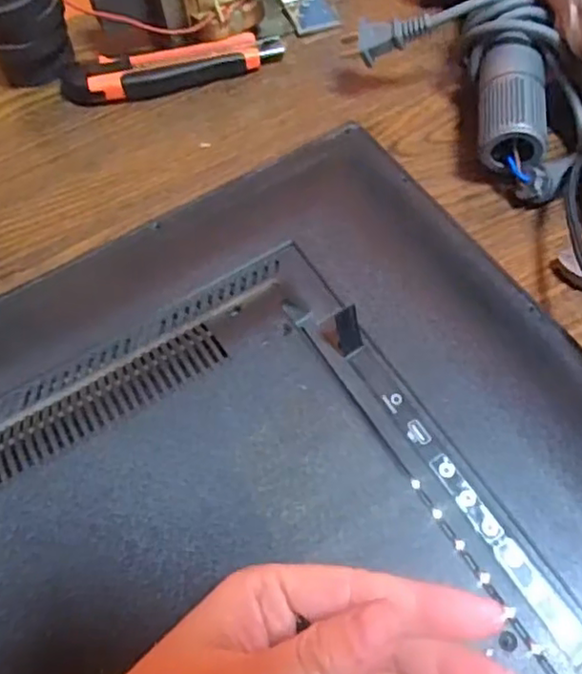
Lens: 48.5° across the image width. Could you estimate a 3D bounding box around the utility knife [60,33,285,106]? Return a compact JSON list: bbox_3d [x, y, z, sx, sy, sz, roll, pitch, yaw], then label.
[{"bbox_3d":[-0.083,-0.190,0.461,0.157,0.020,0.031,-12,60,-2],"label":"utility knife"}]

